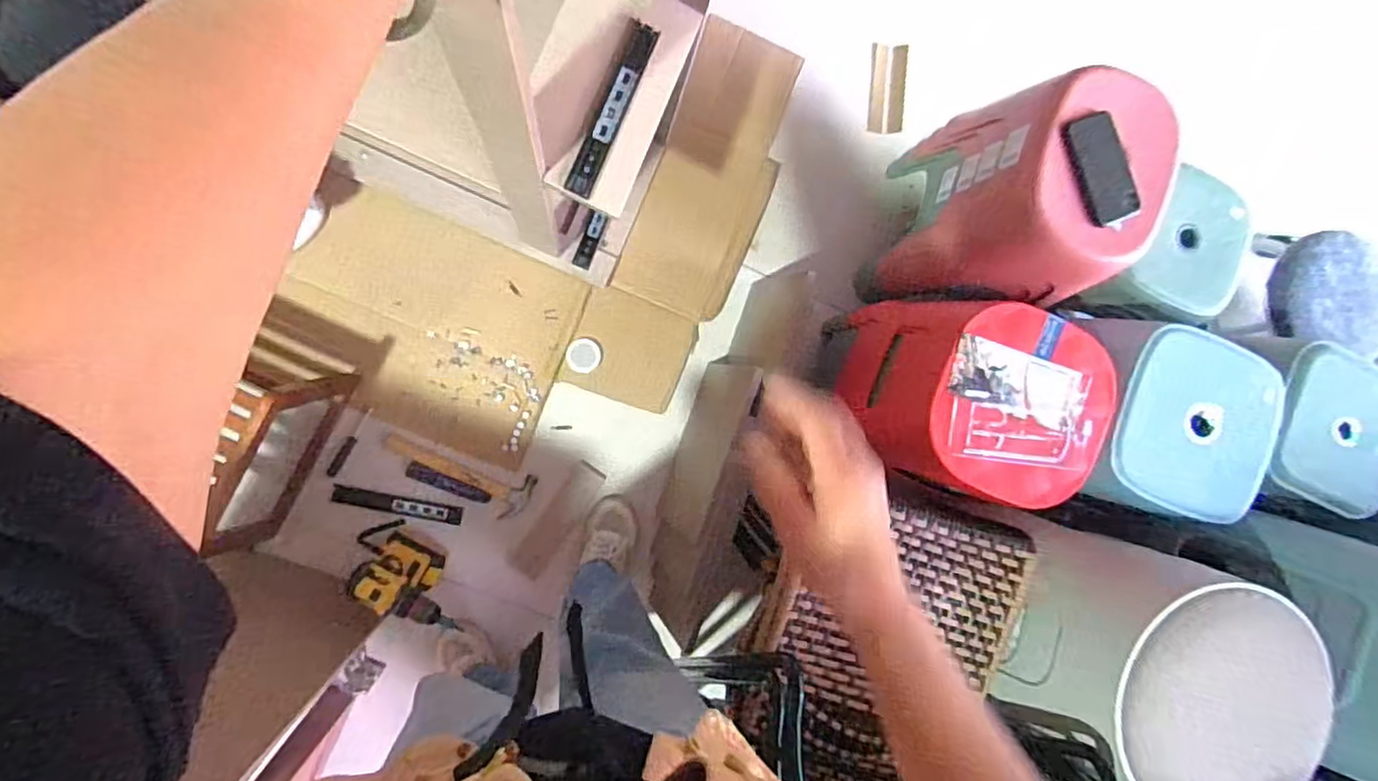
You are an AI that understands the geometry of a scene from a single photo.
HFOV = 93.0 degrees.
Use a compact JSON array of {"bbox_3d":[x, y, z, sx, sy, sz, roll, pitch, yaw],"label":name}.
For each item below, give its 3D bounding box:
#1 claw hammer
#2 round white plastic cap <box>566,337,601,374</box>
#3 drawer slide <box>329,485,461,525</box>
[{"bbox_3d":[-0.438,0.155,1.237,0.283,0.022,0.087,25,86,-8],"label":"claw hammer"},{"bbox_3d":[-0.208,-0.068,1.290,0.064,0.026,0.068,0,90,-9],"label":"round white plastic cap"},{"bbox_3d":[-0.547,0.217,1.235,0.231,0.017,0.034,13,88,-9],"label":"drawer slide"}]

